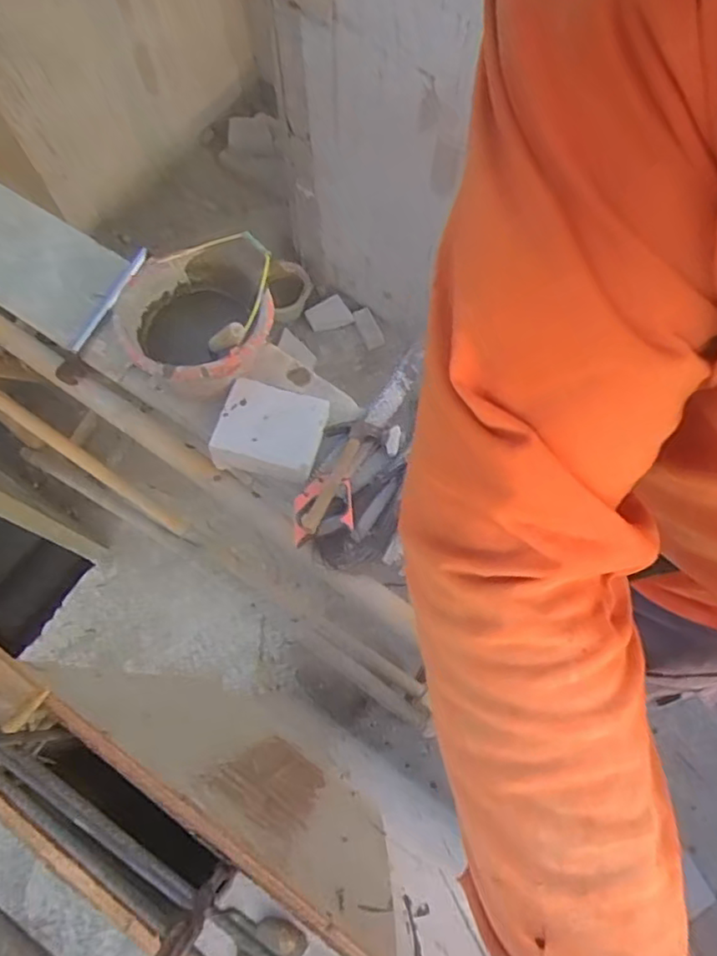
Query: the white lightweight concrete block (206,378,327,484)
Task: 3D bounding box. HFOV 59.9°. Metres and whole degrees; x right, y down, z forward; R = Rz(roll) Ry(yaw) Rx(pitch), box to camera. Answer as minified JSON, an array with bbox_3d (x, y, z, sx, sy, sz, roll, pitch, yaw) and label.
[{"bbox_3d":[-0.176,-0.094,1.254,0.198,0.072,0.172,12,72,4],"label":"white lightweight concrete block"}]

